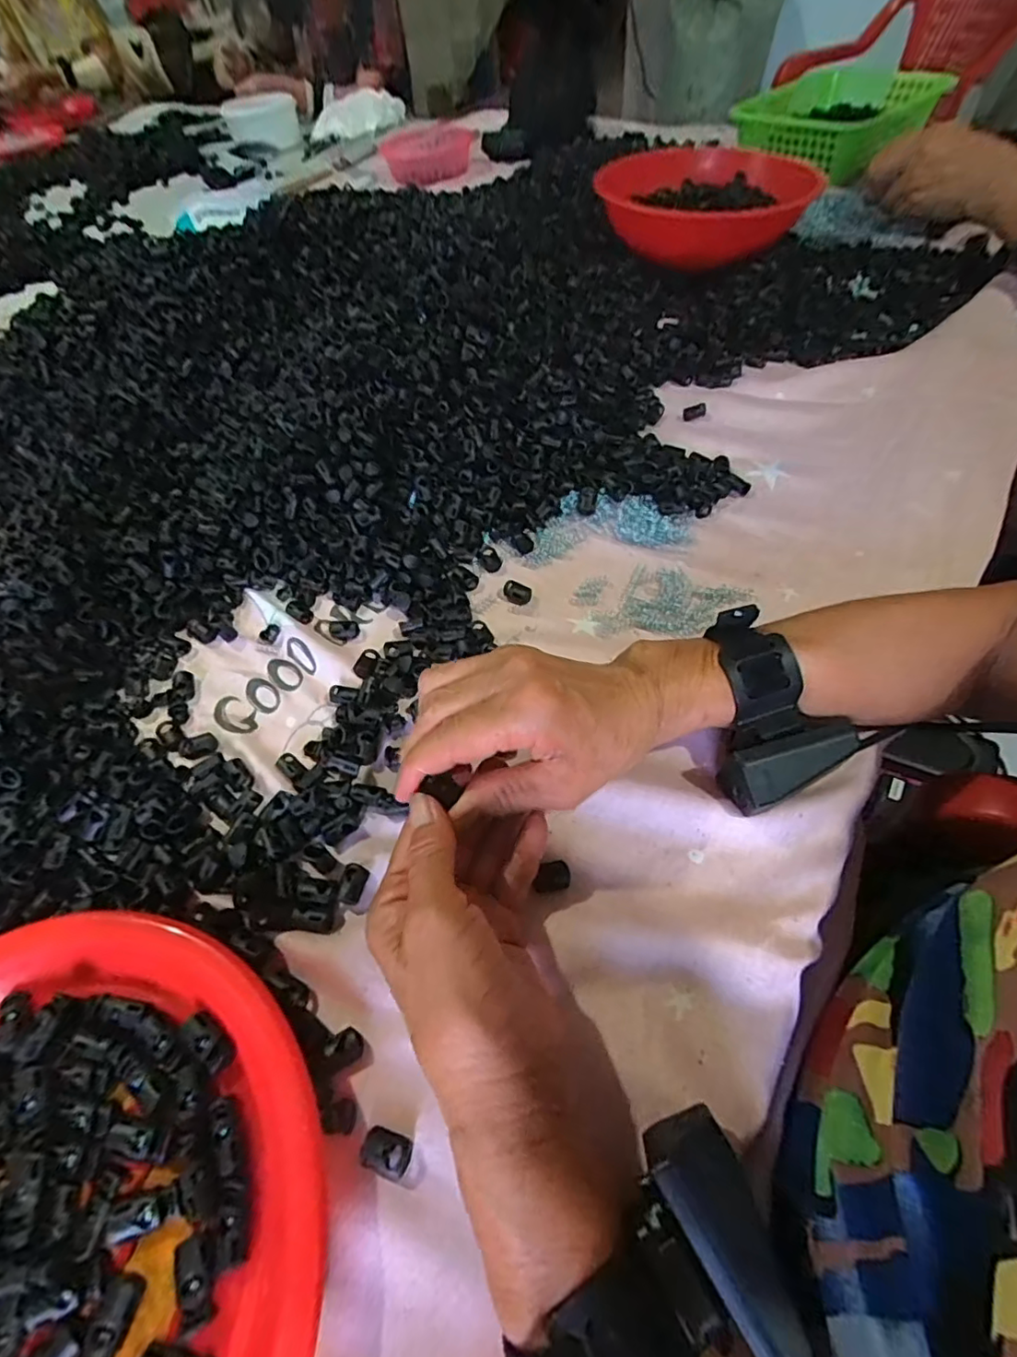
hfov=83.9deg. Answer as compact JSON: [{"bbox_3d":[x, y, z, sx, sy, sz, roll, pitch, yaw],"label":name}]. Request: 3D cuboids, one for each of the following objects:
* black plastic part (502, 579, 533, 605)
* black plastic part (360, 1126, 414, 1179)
[{"bbox_3d":[0.006,-0.064,0.424,0.022,0.008,0.016,16,58,13],"label":"black plastic part"},{"bbox_3d":[-0.052,0.199,0.238,0.020,0.006,0.014,14,58,12],"label":"black plastic part"}]

